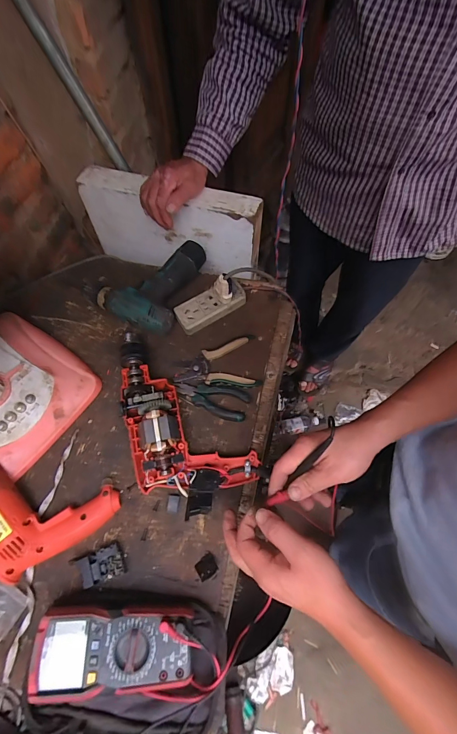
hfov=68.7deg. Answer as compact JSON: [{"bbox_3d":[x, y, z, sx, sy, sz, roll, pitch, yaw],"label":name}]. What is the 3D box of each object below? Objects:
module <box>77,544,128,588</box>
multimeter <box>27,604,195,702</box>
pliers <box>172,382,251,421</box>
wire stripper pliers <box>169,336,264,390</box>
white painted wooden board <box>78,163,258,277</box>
[{"bbox_3d":[-0.177,0.276,0.467,0.060,0.014,0.040,-17,65,-7],"label":"module"},{"bbox_3d":[-0.135,0.343,0.411,0.182,0.055,0.087,-1,64,1],"label":"multimeter"},{"bbox_3d":[-0.030,0.051,0.564,0.127,0.016,0.055,16,65,9],"label":"pliers"},{"bbox_3d":[-0.020,-0.001,0.585,0.144,0.012,0.096,-11,64,-4],"label":"wire stripper pliers"},{"bbox_3d":[-0.116,-0.292,0.709,0.364,0.178,0.070,17,66,9],"label":"white painted wooden board"}]

